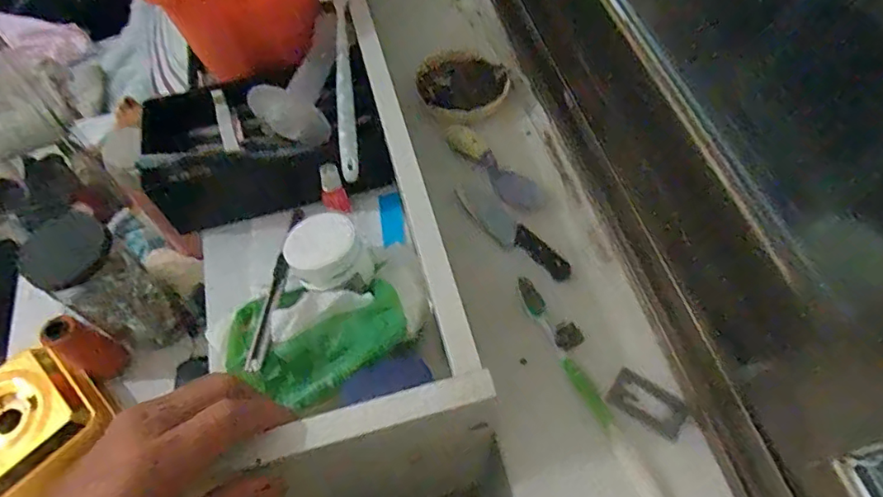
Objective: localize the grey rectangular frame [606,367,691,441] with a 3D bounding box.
[{"bbox_3d":[0.135,0.101,0.356,0.048,0.005,0.027,32,64,18],"label":"grey rectangular frame"}]

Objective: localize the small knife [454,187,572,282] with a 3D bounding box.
[{"bbox_3d":[0.054,-0.012,0.420,0.106,0.011,0.025,40,67,22],"label":"small knife"}]

